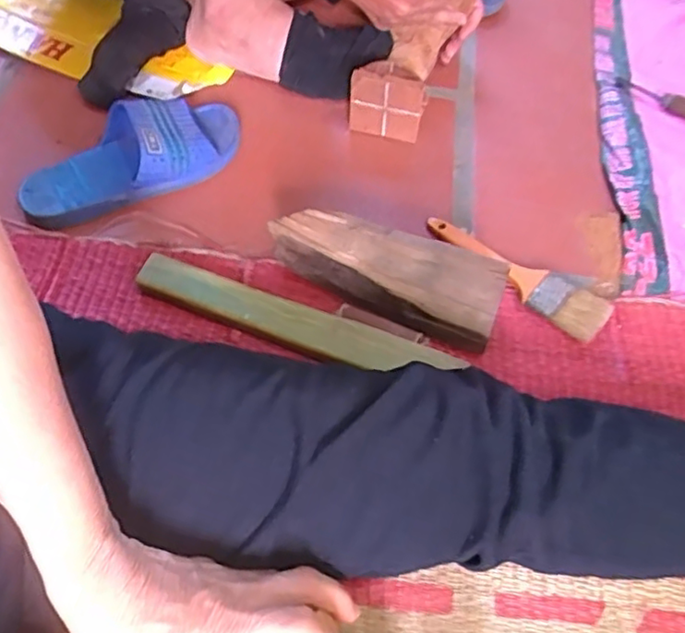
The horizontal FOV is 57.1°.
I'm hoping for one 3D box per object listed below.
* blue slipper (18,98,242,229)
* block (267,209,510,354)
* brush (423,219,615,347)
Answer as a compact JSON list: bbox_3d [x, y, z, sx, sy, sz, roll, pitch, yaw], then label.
[{"bbox_3d":[-0.203,-0.158,0.610,0.217,0.053,0.085,-28,62,-19],"label":"blue slipper"},{"bbox_3d":[0.031,-0.041,0.538,0.209,0.075,0.065,20,59,13],"label":"block"},{"bbox_3d":[0.152,-0.037,0.572,0.180,0.020,0.047,32,62,19],"label":"brush"}]

